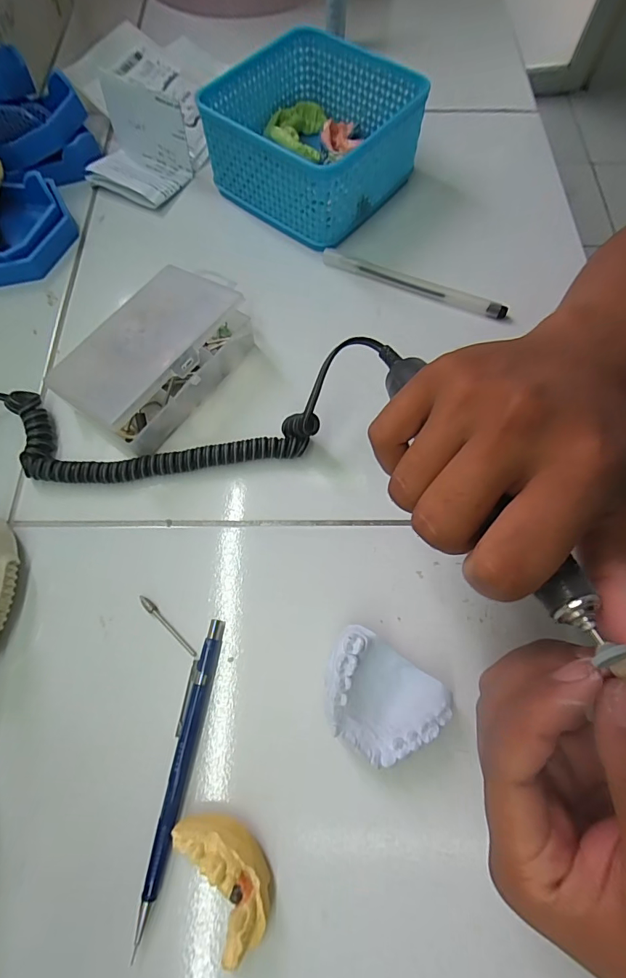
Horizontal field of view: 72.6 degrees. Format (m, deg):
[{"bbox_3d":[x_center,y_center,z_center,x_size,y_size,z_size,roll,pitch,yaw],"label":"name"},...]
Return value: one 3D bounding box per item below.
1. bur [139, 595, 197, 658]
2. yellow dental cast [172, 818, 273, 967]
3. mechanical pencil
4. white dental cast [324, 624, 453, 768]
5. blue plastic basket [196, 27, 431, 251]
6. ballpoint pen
[{"bbox_3d":[-0.081,0.076,0.237,0.045,0.005,0.004,42,74,12],"label":"bur"},{"bbox_3d":[-0.037,0.169,0.190,0.026,0.023,0.054,-31,74,-12],"label":"yellow dental cast"},{"bbox_3d":[-0.065,0.133,0.210,0.013,0.015,0.131,10,70,2],"label":"mechanical pencil"},{"bbox_3d":[0.032,0.106,0.217,0.061,0.022,0.048,35,73,10],"label":"white dental cast"},{"bbox_3d":[0.001,-0.276,0.335,0.129,0.066,0.132,37,73,11],"label":"blue plastic basket"},{"bbox_3d":[0.073,-0.152,0.319,0.141,0.014,0.011,24,71,7],"label":"ballpoint pen"}]

